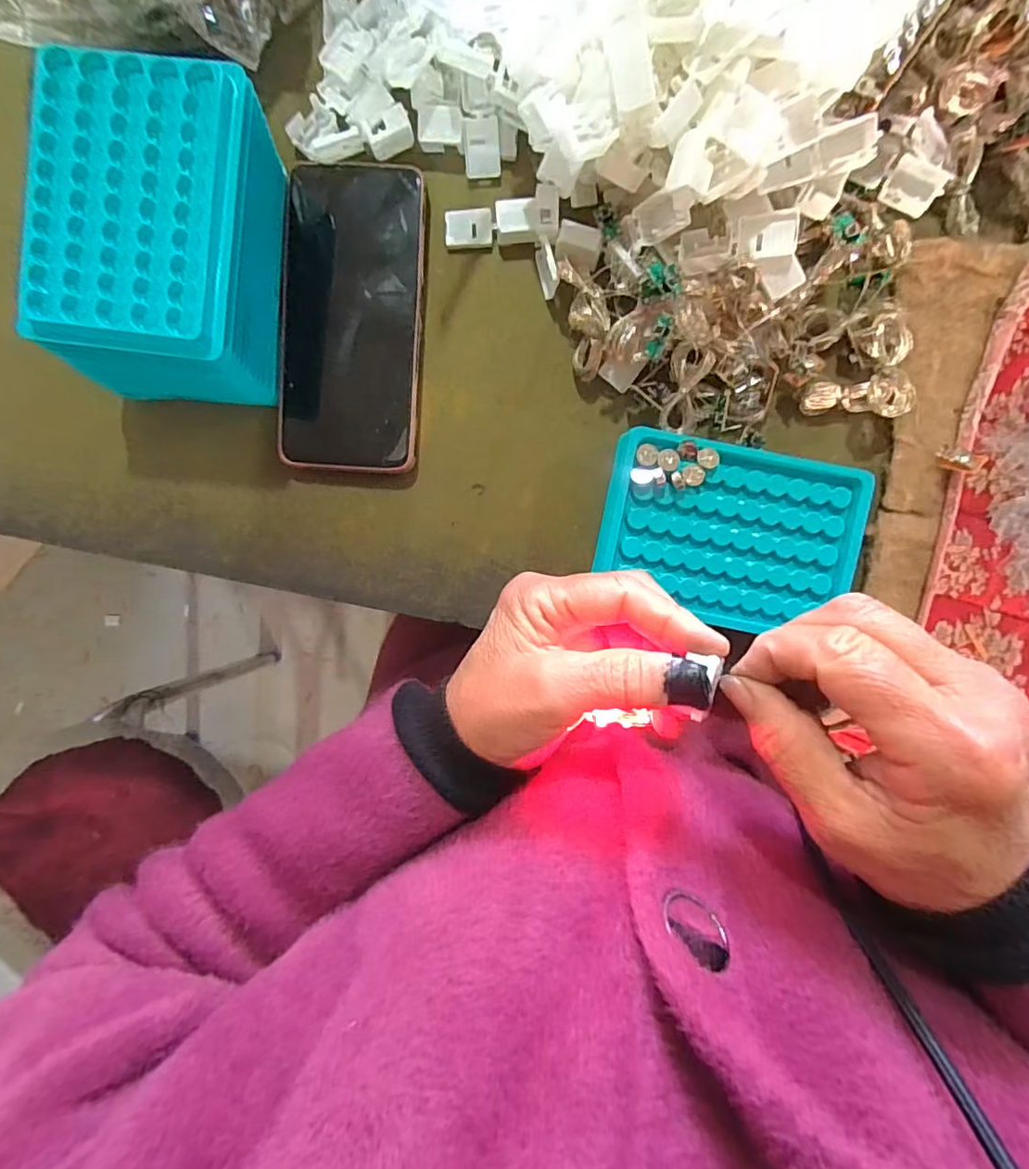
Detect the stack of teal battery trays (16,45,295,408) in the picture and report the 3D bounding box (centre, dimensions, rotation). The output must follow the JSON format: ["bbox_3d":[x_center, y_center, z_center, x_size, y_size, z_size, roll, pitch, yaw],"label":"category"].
[{"bbox_3d":[-0.172,-0.165,0.277,0.092,0.075,0.143,8,95,2],"label":"stack of teal battery trays"}]

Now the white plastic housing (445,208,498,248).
[{"bbox_3d":[-0.025,-0.203,0.310,0.028,0.004,0.021,-2,95,3],"label":"white plastic housing"}]

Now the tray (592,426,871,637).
[{"bbox_3d":[0.117,-0.028,0.301,0.133,0.028,0.093,10,95,2],"label":"tray"}]

